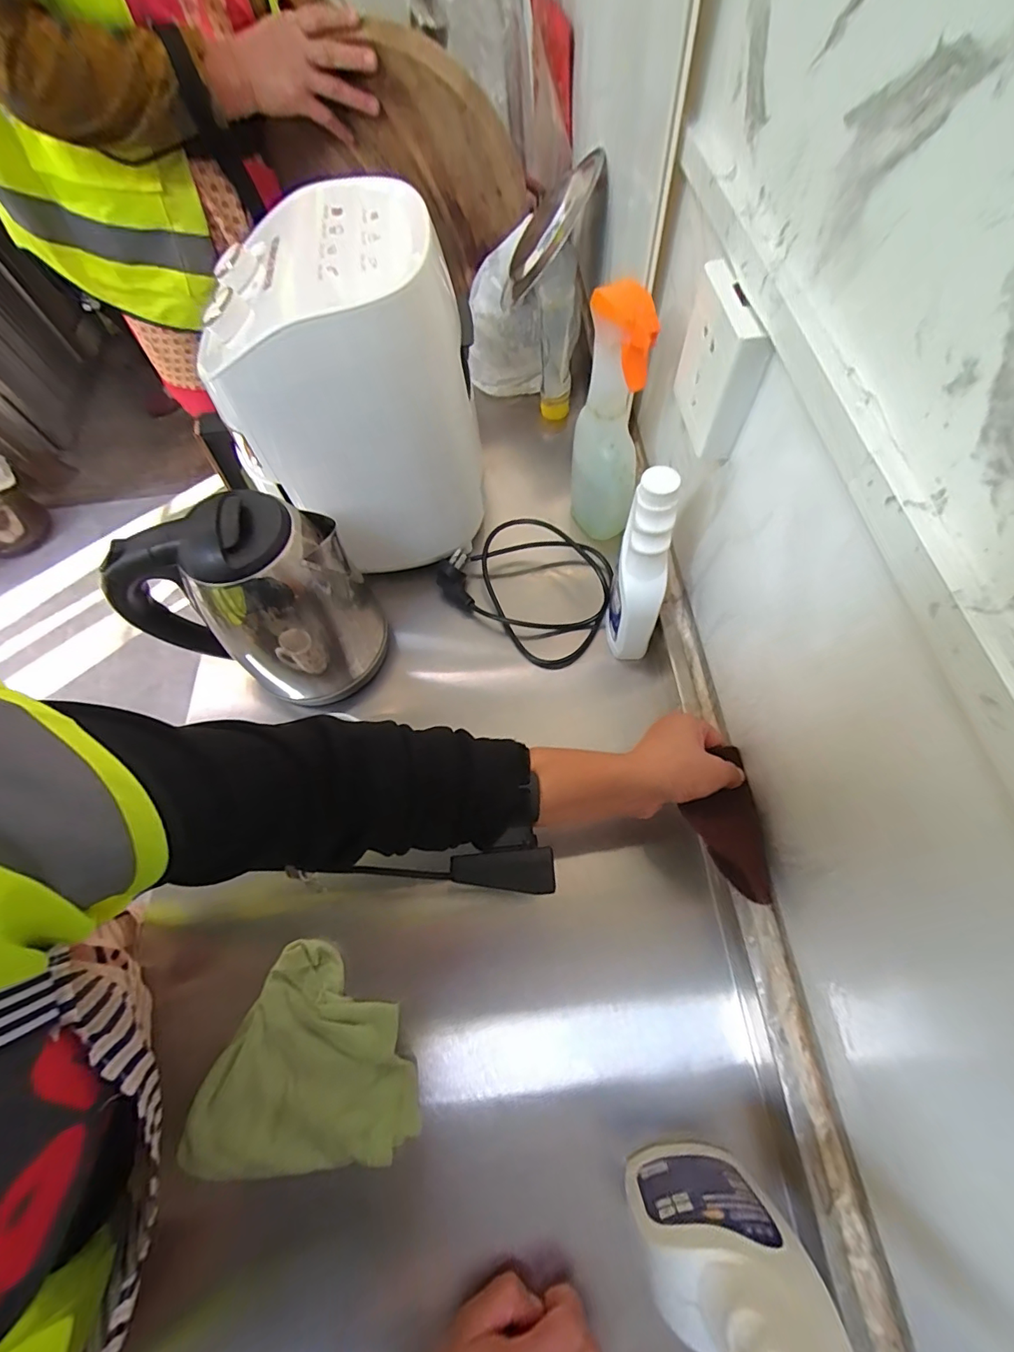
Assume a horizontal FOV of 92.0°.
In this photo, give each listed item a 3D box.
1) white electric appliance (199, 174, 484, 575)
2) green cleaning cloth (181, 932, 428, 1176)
[{"bbox_3d":[-0.158,-0.288,0.516,0.231,0.269,0.216,-10,64,-1],"label":"white electric appliance"},{"bbox_3d":[-0.161,0.301,0.394,0.168,0.015,0.147,-8,64,0],"label":"green cleaning cloth"}]

